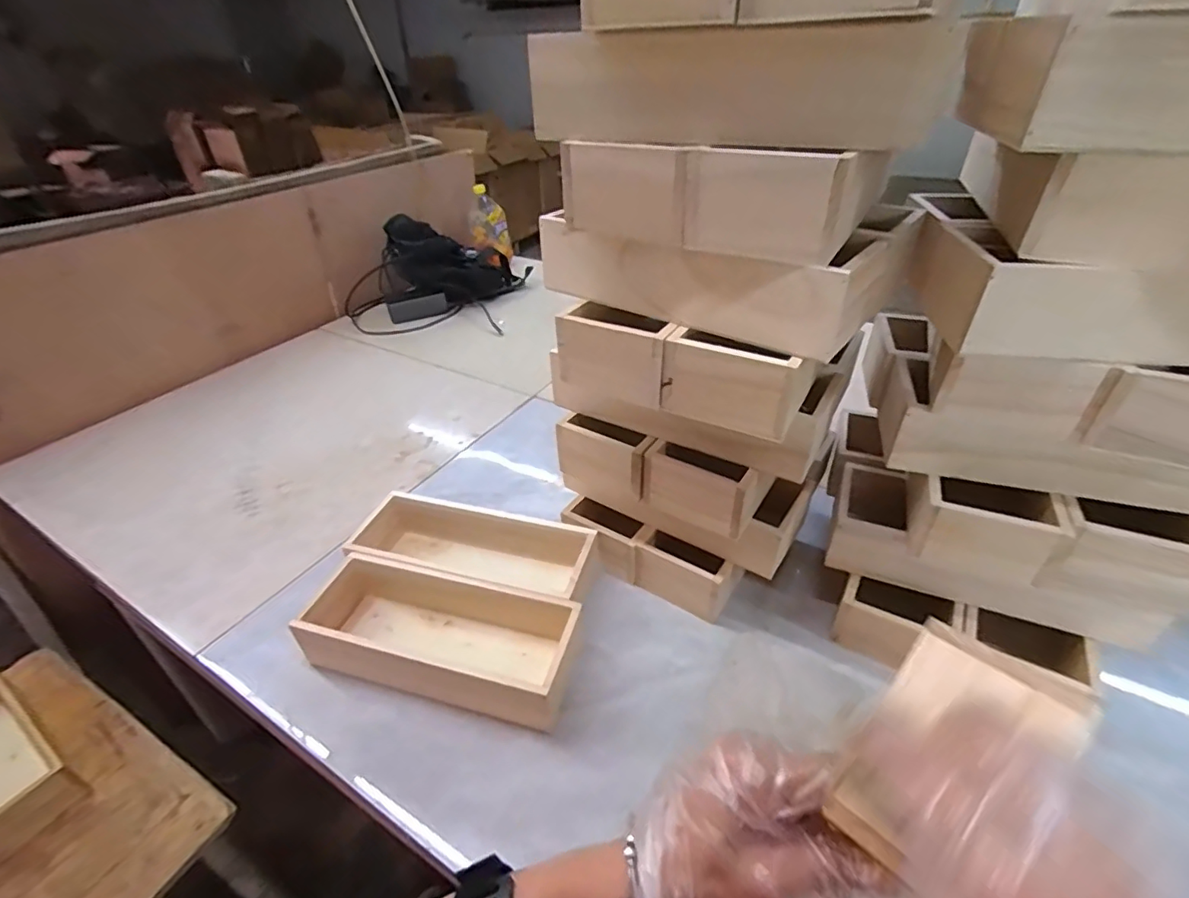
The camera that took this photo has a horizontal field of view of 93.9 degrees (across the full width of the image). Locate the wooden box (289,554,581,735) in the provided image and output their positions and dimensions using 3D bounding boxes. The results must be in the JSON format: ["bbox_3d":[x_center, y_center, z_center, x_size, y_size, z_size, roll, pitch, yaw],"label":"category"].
[{"bbox_3d":[-0.152,0.184,0.560,0.263,0.063,0.116,8,37,13],"label":"wooden box"}]

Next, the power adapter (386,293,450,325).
[{"bbox_3d":[-0.404,-0.325,1.278,0.131,0.051,0.021,-15,38,-18],"label":"power adapter"}]

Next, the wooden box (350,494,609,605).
[{"bbox_3d":[-0.134,0.123,0.639,0.275,0.060,0.112,10,37,15],"label":"wooden box"}]

